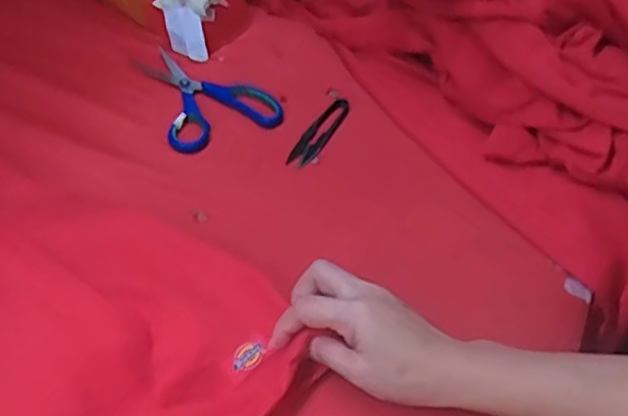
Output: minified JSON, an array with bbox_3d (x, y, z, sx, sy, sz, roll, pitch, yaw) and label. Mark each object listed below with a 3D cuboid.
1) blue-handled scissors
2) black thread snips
[{"bbox_3d":[-0.113,-0.120,0.680,0.113,0.008,0.156,-22,55,-22],"label":"blue-handled scissors"},{"bbox_3d":[0.005,-0.073,0.648,0.027,0.012,0.092,22,52,14],"label":"black thread snips"}]

